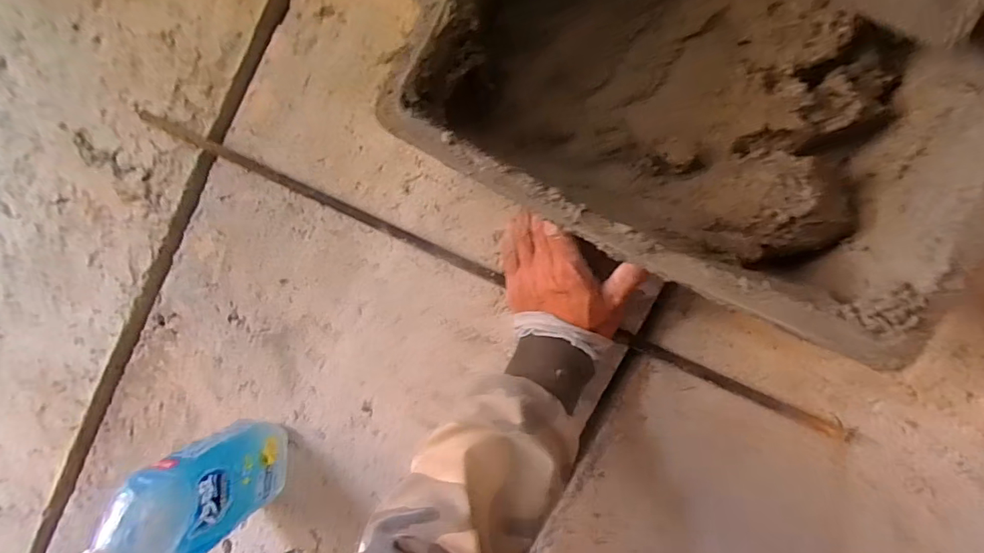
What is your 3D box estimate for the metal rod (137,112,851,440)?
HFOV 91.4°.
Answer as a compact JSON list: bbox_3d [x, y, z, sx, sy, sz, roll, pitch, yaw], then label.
[{"bbox_3d":[-0.035,-0.016,0.498,0.797,0.010,0.018,24,94,8],"label":"metal rod"}]

